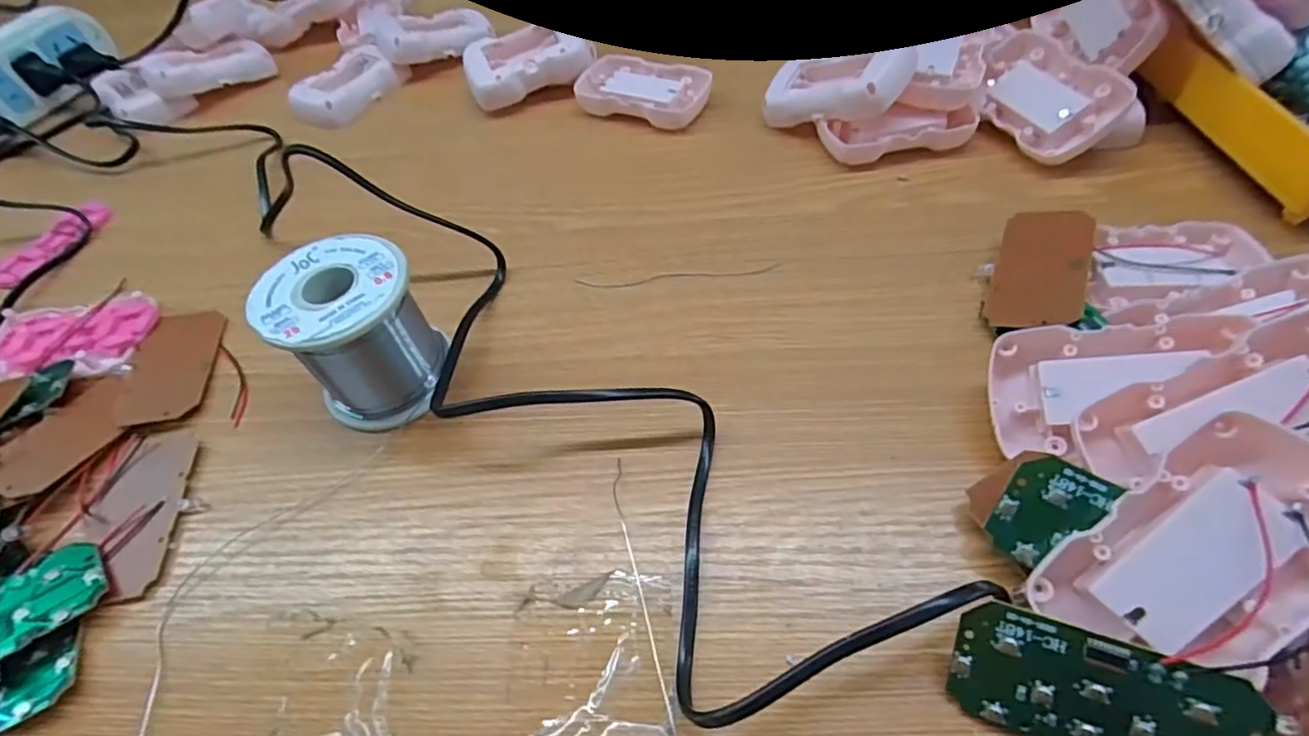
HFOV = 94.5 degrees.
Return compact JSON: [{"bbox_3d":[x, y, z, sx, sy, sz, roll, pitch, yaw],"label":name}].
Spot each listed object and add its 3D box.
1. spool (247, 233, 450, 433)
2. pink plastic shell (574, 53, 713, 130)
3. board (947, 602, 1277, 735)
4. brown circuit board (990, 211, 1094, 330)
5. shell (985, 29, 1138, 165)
[{"bbox_3d":[-0.130,-0.015,0.271,0.059,0.064,0.060,-39,60,-21],"label":"spool"},{"bbox_3d":[-0.009,-0.188,0.414,0.086,0.017,0.054,20,58,18],"label":"pink plastic shell"},{"bbox_3d":[0.129,0.098,0.177,0.073,0.004,0.039,12,96,27],"label":"board"},{"bbox_3d":[0.181,-0.049,0.282,0.037,0.004,0.072,6,59,38],"label":"brown circuit board"},{"bbox_3d":[0.222,-0.158,0.348,0.053,0.011,0.086,-40,55,20],"label":"shell"}]

